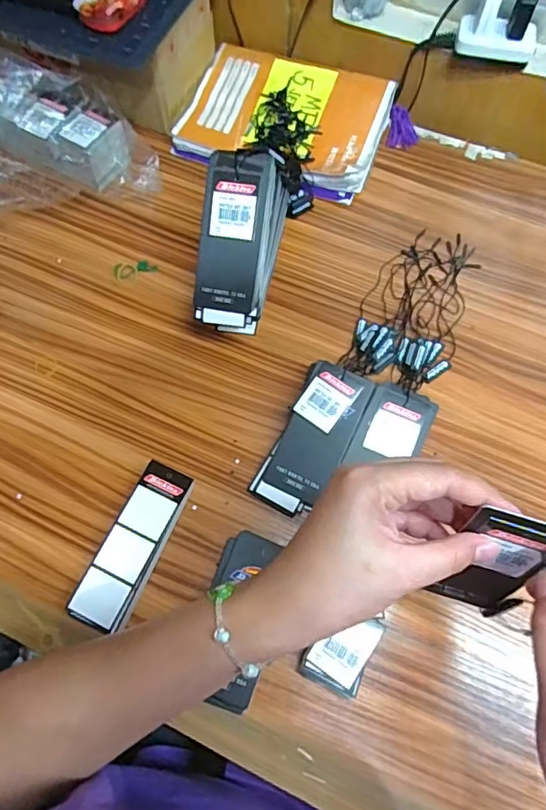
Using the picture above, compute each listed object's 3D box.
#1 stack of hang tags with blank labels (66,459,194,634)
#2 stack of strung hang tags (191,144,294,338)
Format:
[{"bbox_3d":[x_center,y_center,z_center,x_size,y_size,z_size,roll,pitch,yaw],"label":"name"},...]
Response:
[{"bbox_3d":[-0.102,0.104,0.393,0.040,0.026,0.120,21,70,8],"label":"stack of hang tags with blank labels"},{"bbox_3d":[-0.027,-0.136,0.447,0.052,0.111,0.139,12,69,5],"label":"stack of strung hang tags"}]

